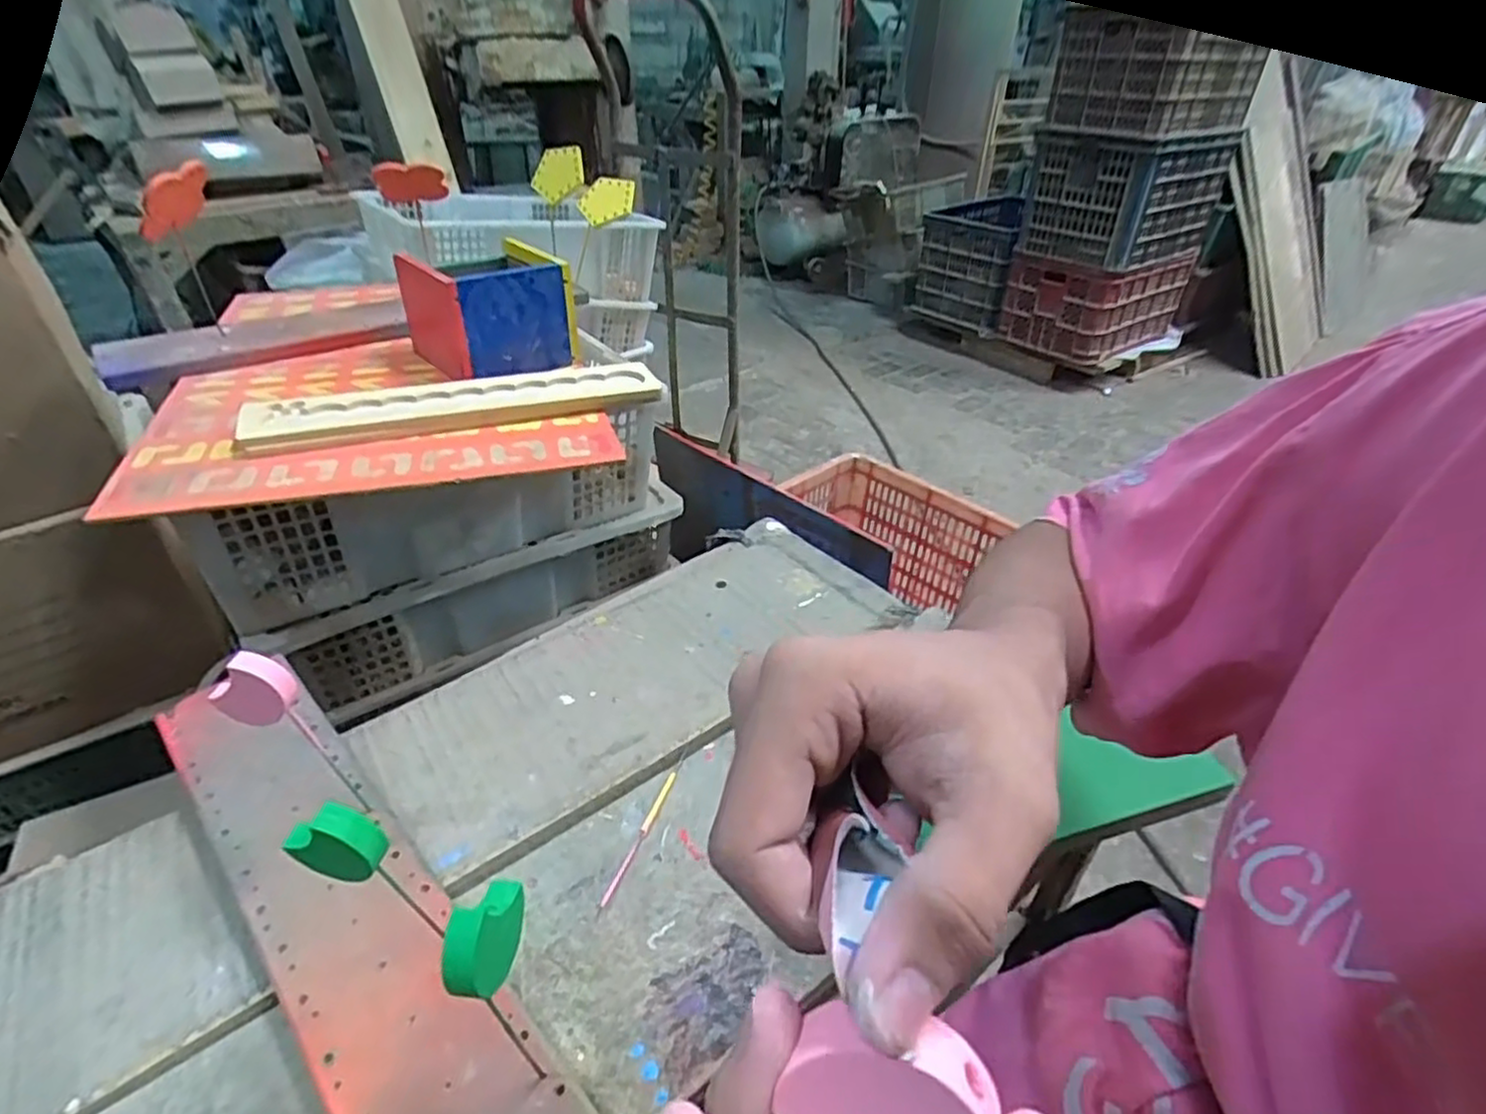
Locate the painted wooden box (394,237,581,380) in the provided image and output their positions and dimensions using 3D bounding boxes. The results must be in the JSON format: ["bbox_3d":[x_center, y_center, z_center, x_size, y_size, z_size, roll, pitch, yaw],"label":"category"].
[{"bbox_3d":[-0.283,-0.275,0.783,0.135,0.104,0.150,-27,44,-33],"label":"painted wooden box"}]

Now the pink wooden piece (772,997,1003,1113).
[{"bbox_3d":[0.029,0.101,0.133,0.036,0.032,0.013,49,16,4],"label":"pink wooden piece"}]

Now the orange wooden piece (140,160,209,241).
[{"bbox_3d":[-0.549,-0.340,0.682,0.100,0.033,0.020,-35,32,17],"label":"orange wooden piece"}]

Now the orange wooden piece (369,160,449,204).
[{"bbox_3d":[-0.389,-0.433,0.823,0.110,0.052,0.014,12,69,18],"label":"orange wooden piece"}]

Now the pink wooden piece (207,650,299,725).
[{"bbox_3d":[-0.260,0.069,0.377,0.044,0.040,0.012,2,36,2],"label":"pink wooden piece"}]

